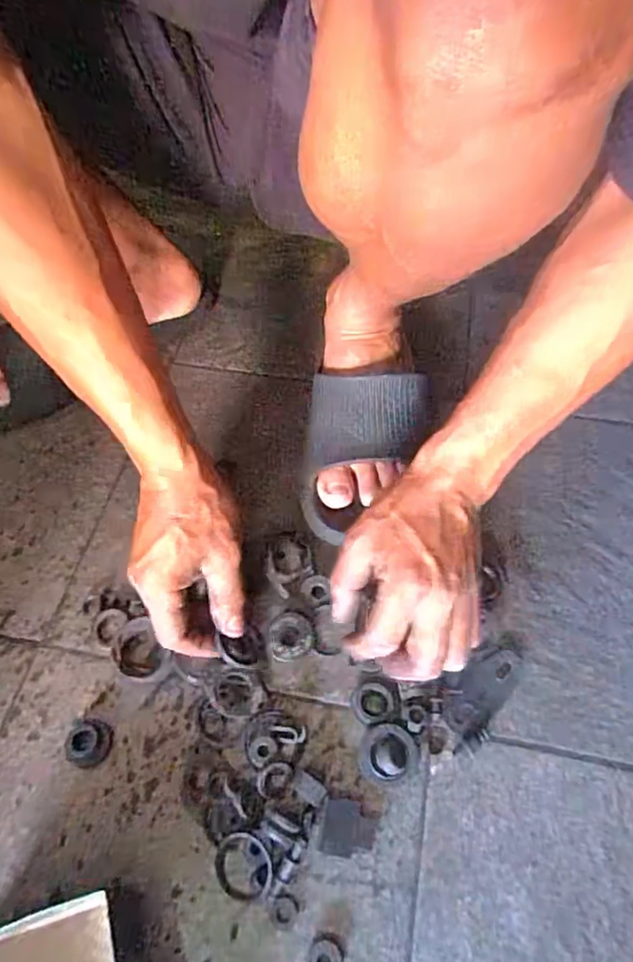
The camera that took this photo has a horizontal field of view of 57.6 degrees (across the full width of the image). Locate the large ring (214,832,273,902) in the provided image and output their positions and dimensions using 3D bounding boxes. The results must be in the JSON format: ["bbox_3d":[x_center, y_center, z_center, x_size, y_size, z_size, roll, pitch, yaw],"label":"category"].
[{"bbox_3d":[-0.045,0.235,0.352,0.038,0.007,0.038,-4,77,15],"label":"large ring"}]

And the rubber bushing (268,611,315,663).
[{"bbox_3d":[-0.019,0.117,0.427,0.032,0.015,0.036,15,60,11],"label":"rubber bushing"}]

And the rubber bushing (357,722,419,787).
[{"bbox_3d":[0.049,0.184,0.388,0.039,0.014,0.036,7,58,7],"label":"rubber bushing"}]

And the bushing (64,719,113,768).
[{"bbox_3d":[-0.161,0.181,0.400,0.032,0.017,0.030,-1,58,2],"label":"bushing"}]

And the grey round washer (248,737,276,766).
[{"bbox_3d":[-0.037,0.184,0.392,0.019,0.009,0.018,2,58,4],"label":"grey round washer"}]

